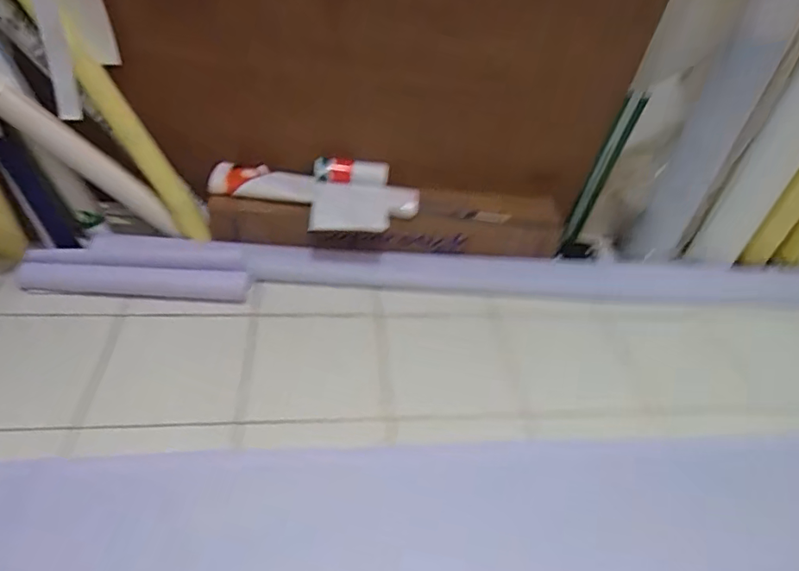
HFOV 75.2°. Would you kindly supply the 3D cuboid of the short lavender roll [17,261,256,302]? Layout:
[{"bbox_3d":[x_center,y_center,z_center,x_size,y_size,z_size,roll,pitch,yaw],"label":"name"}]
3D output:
[{"bbox_3d":[-0.635,-0.009,1.265,0.528,0.064,0.074,3,44,-5],"label":"short lavender roll"}]

